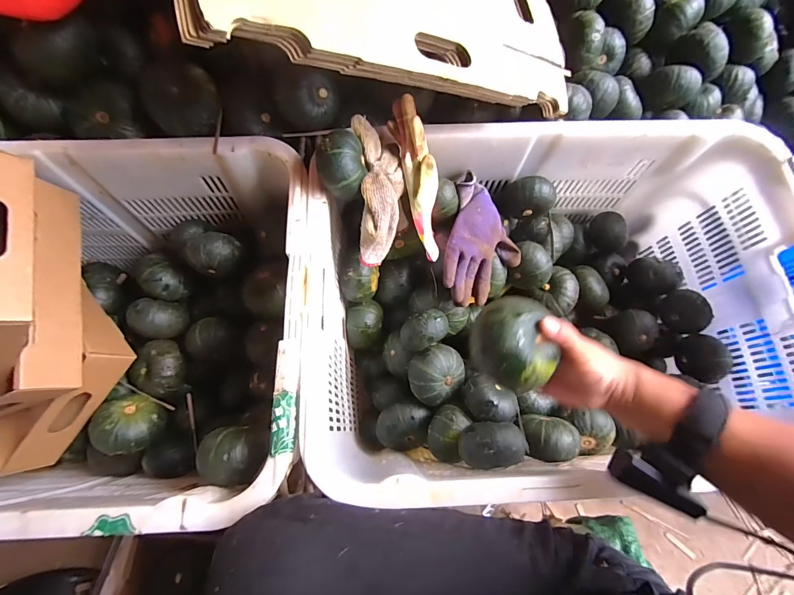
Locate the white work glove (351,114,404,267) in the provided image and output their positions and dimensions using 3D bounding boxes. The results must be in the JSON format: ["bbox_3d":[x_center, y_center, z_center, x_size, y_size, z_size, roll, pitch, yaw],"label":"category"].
[{"bbox_3d":[-0.025,-0.137,0.493,0.062,0.060,0.192,-1,103,-2],"label":"white work glove"}]

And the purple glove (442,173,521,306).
[{"bbox_3d":[0.126,-0.083,0.584,0.116,0.040,0.189,19,84,-21],"label":"purple glove"}]

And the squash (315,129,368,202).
[{"bbox_3d":[-0.068,-0.164,0.467,0.058,0.054,0.070,-19,72,-9],"label":"squash"}]

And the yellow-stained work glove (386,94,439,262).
[{"bbox_3d":[0.030,-0.149,0.497,0.042,0.056,0.218,-16,111,-8],"label":"yellow-stained work glove"}]

